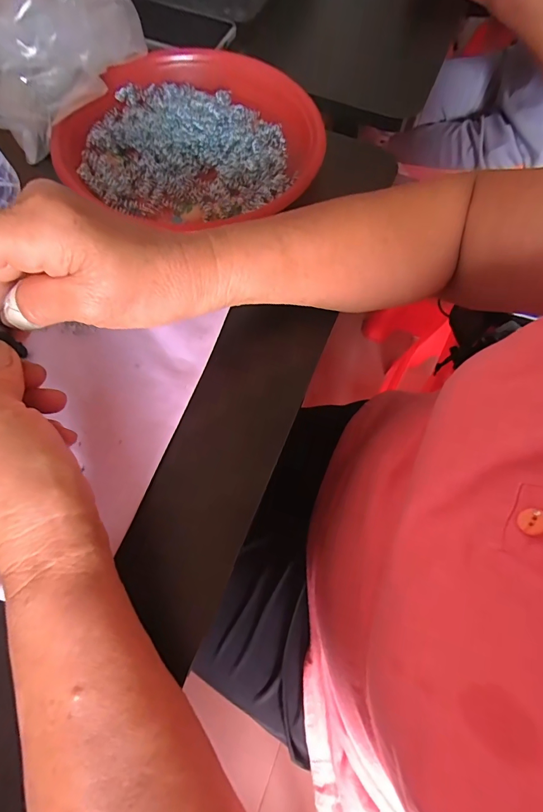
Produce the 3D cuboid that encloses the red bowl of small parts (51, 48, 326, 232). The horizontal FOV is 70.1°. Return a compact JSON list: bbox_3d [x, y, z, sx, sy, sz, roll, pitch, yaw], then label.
[{"bbox_3d":[-0.067,-0.254,0.360,0.221,0.030,0.194,9,68,2],"label":"red bowl of small parts"}]

